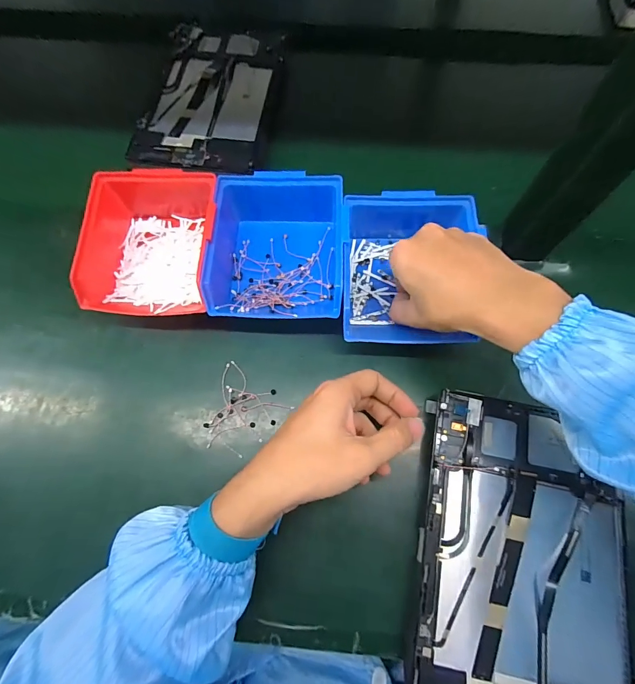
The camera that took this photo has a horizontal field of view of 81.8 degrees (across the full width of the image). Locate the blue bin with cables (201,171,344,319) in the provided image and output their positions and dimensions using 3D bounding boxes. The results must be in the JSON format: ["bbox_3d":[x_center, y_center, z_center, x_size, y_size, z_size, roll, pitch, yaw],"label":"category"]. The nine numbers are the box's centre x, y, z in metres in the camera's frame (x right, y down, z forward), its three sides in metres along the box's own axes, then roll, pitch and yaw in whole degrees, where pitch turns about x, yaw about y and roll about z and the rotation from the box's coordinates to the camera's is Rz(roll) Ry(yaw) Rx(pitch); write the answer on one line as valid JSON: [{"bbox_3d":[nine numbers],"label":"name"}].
[{"bbox_3d":[-0.038,-0.090,0.358,0.124,0.060,0.140,0,76,-1],"label":"blue bin with cables"}]

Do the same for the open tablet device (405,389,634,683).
[{"bbox_3d":[0.155,0.165,0.278,0.148,0.009,0.235,9,70,5],"label":"open tablet device"}]

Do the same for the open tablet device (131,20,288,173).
[{"bbox_3d":[-0.131,-0.310,0.453,0.149,0.009,0.242,8,70,3],"label":"open tablet device"}]

